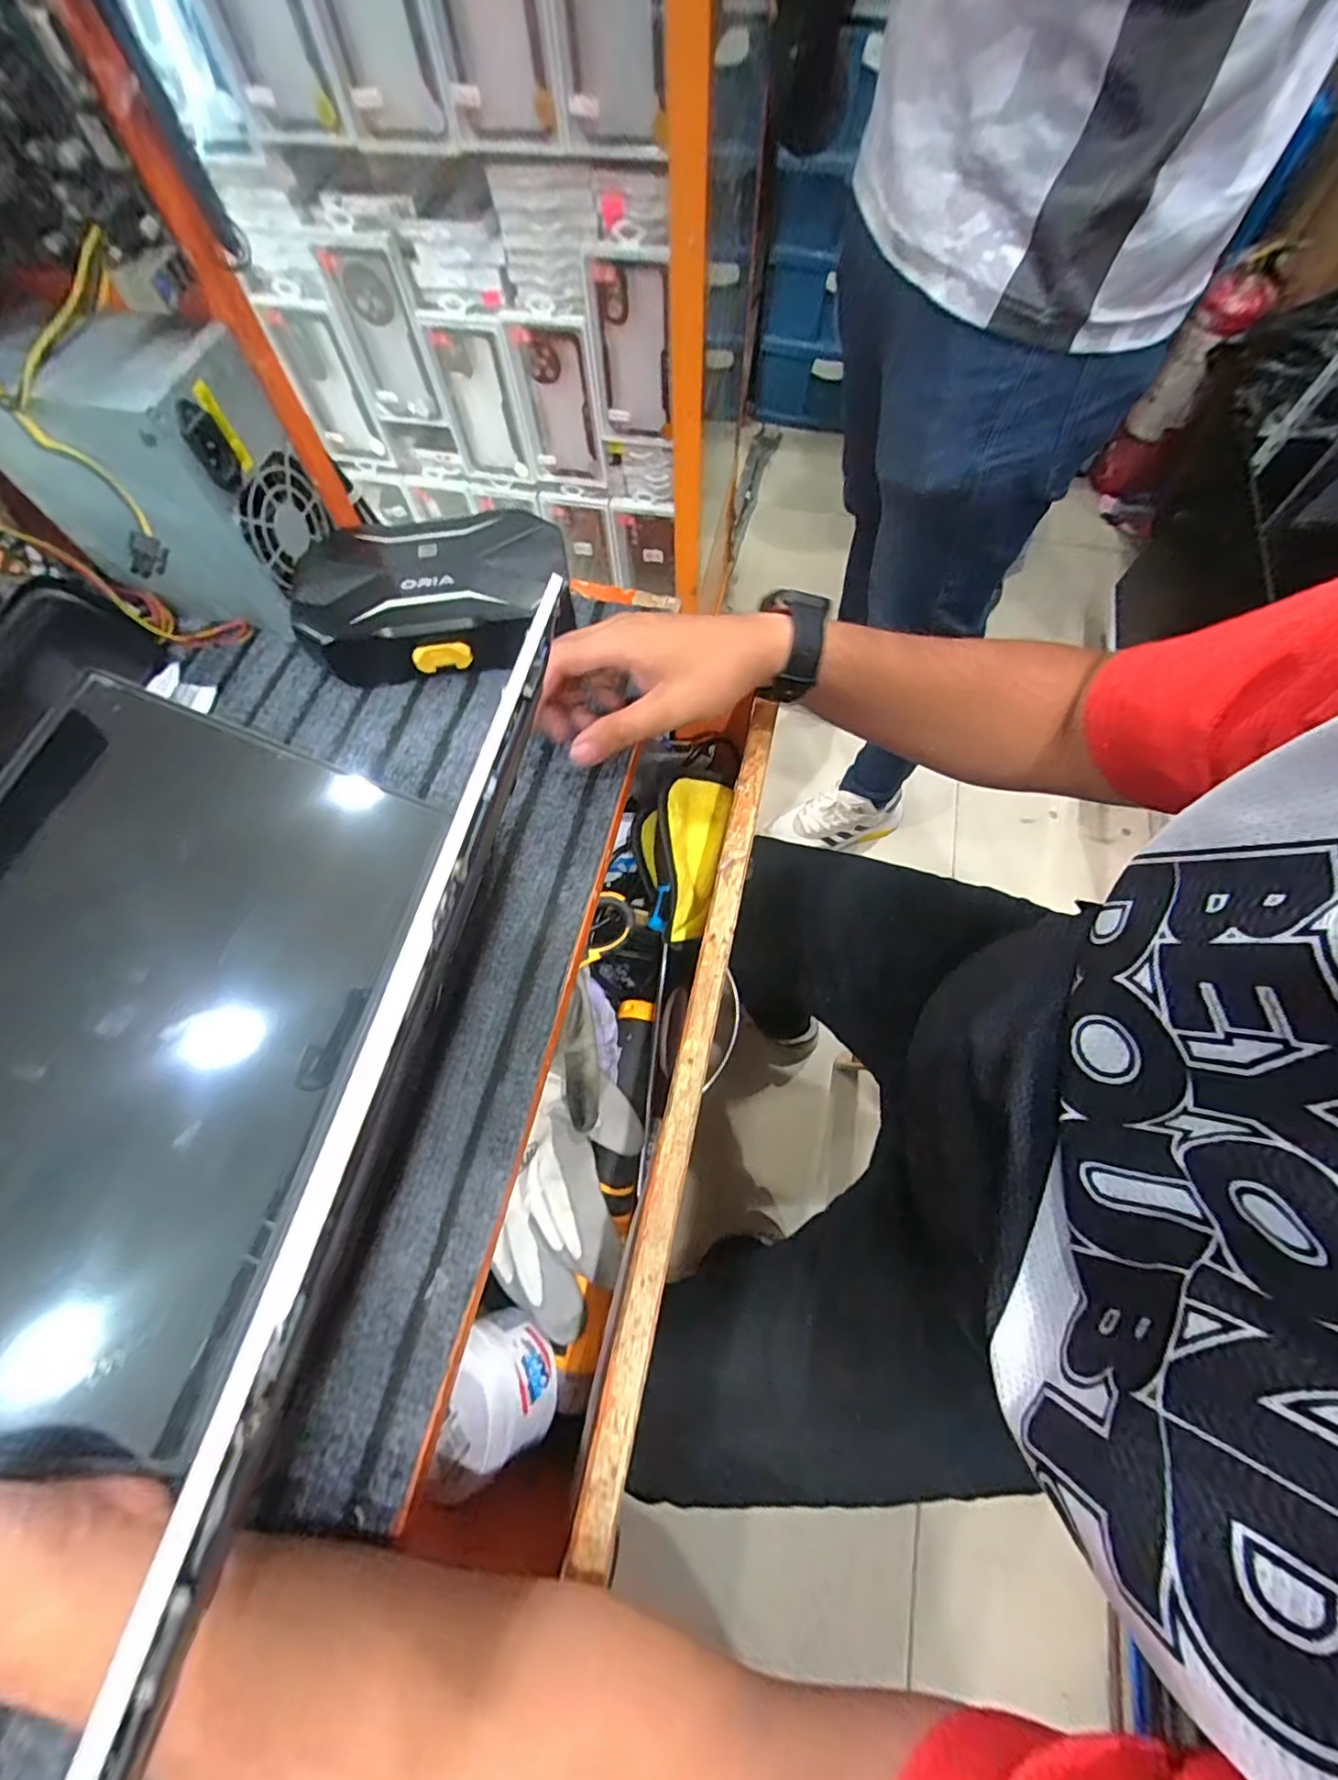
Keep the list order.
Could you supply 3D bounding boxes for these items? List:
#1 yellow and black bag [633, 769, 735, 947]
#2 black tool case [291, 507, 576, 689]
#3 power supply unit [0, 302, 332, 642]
[{"bbox_3d":[0.001,-0.029,0.444,0.073,0.059,0.132,12,67,6],"label":"yellow and black bag"},{"bbox_3d":[-0.162,-0.205,0.421,0.184,0.048,0.114,-9,67,-3],"label":"black tool case"},{"bbox_3d":[-0.324,-0.263,0.383,0.142,0.150,0.101,15,68,7],"label":"power supply unit"}]

